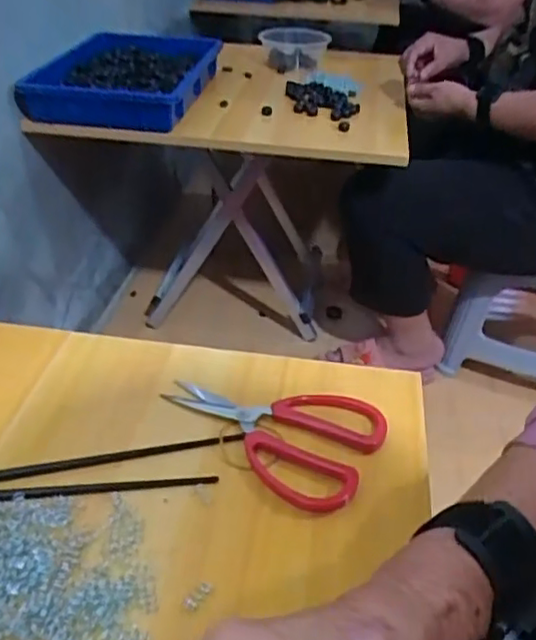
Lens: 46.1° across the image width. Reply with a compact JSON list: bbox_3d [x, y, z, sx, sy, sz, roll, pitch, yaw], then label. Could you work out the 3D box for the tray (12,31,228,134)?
[{"bbox_3d":[-0.235,-0.409,1.059,0.245,0.075,0.358,6,36,5],"label":"tray"}]

